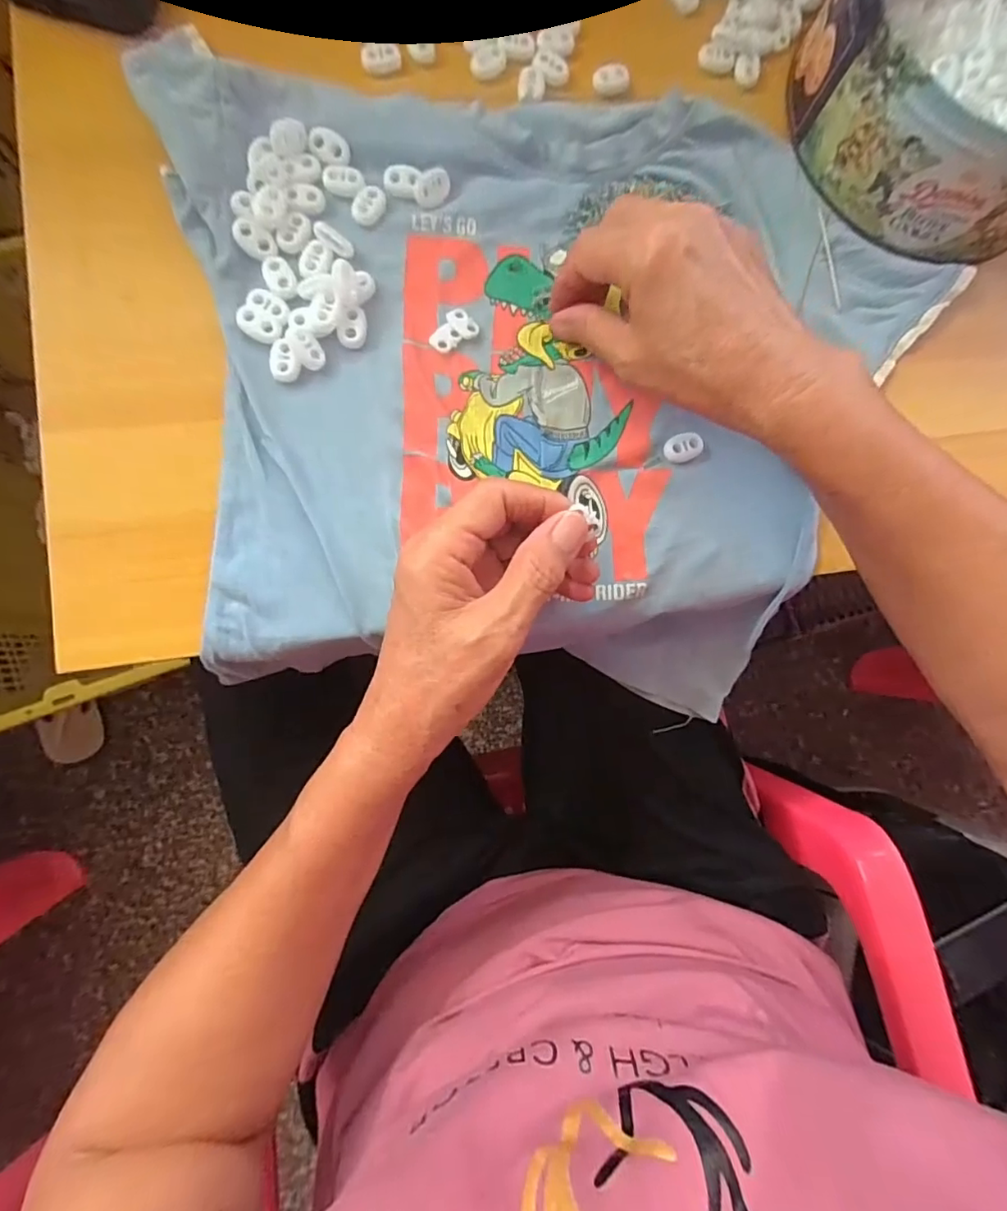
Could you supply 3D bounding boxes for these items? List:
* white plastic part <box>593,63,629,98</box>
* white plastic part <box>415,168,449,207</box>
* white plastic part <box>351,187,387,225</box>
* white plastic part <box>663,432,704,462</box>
[{"bbox_3d":[0.064,-0.314,0.326,0.021,0.009,0.013,-23,88,-9],"label":"white plastic part"},{"bbox_3d":[-0.039,-0.231,0.300,0.016,0.004,0.022,31,81,-4],"label":"white plastic part"},{"bbox_3d":[-0.074,-0.219,0.297,0.016,0.004,0.023,27,82,-4],"label":"white plastic part"},{"bbox_3d":[0.102,-0.089,0.307,0.022,0.007,0.015,-20,87,-9],"label":"white plastic part"}]

